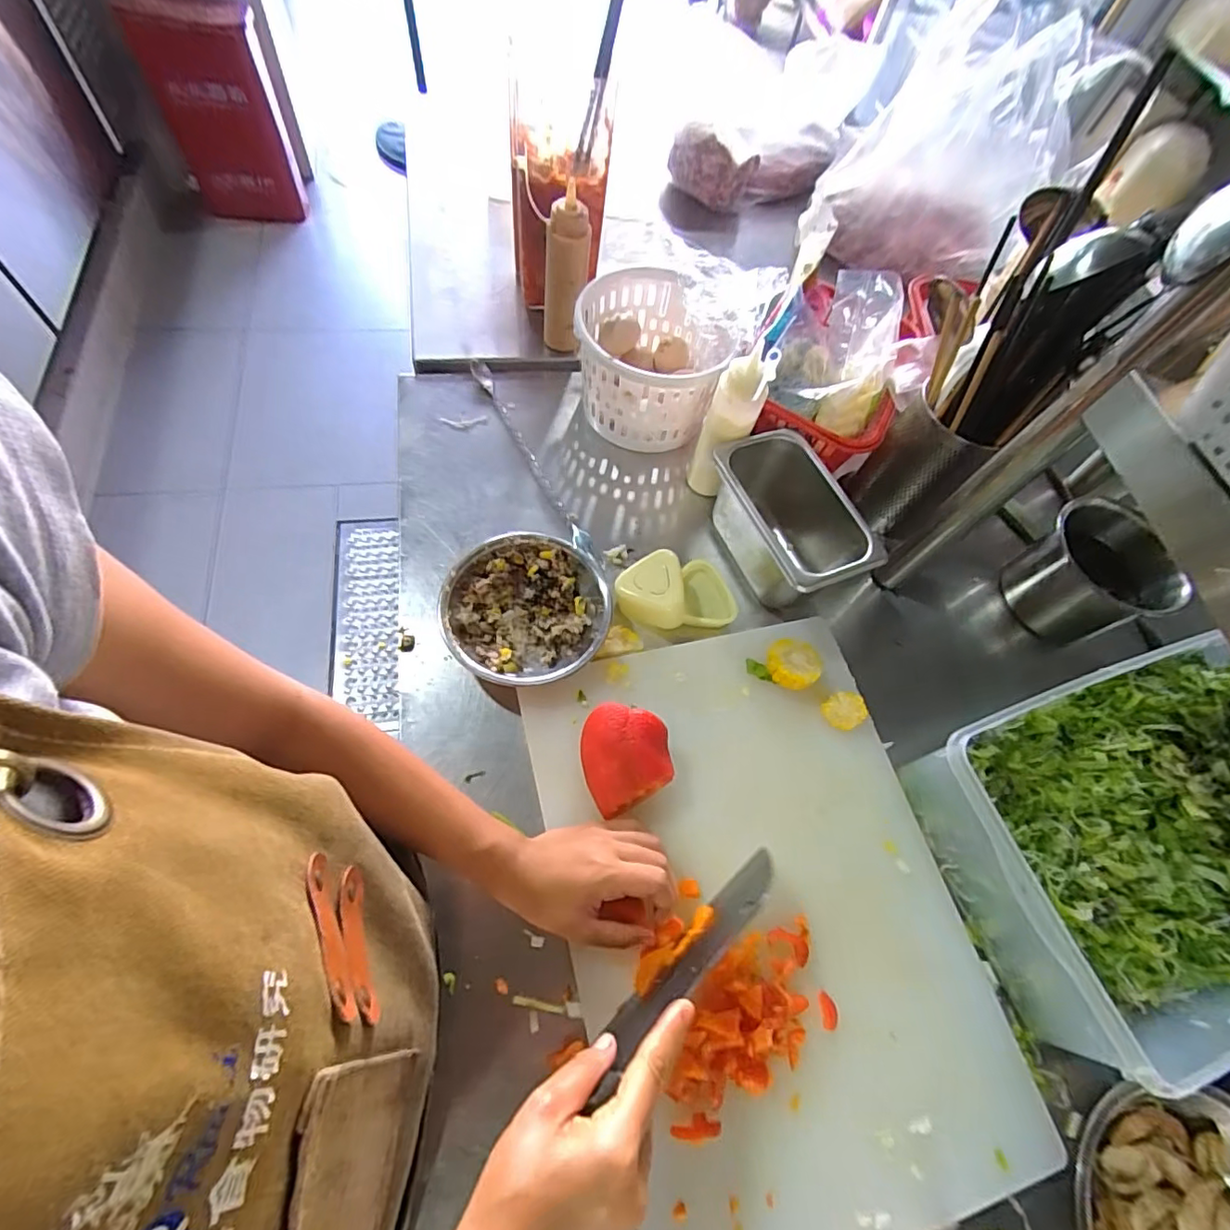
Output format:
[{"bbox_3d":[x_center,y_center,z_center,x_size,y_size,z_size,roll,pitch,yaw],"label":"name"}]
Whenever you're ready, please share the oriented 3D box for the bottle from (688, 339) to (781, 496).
[{"bbox_3d":[0.111,-0.186,0.566,0.048,0.185,0.050,23,63,4],"label":"bottle"}]

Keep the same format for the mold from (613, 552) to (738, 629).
[{"bbox_3d":[0.060,-0.020,0.564,0.121,0.059,0.073,-6,65,-11],"label":"mold"}]

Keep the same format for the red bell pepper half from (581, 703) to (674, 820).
[{"bbox_3d":[0.006,0.114,0.469,0.071,0.051,0.076,3,64,-6],"label":"red bell pepper half"}]

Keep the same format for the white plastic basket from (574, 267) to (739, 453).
[{"bbox_3d":[0.033,-0.287,0.643,0.155,0.126,0.166,4,63,-6],"label":"white plastic basket"}]

